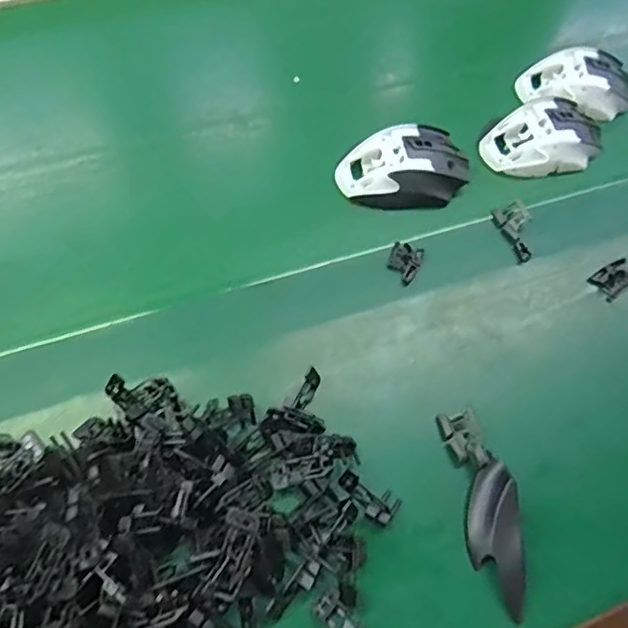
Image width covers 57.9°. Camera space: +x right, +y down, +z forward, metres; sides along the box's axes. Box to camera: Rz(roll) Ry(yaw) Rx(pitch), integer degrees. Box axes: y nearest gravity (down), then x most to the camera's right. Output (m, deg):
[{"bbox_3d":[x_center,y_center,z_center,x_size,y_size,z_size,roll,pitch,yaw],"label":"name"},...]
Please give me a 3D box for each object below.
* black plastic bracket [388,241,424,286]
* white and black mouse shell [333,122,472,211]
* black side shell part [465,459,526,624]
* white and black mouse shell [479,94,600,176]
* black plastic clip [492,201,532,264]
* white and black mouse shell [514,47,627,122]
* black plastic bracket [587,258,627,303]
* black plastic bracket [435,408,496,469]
[{"bbox_3d":[0.075,-0.042,0.466,0.026,0.006,0.034,18,63,6],"label":"black plastic bracket"},{"bbox_3d":[0.080,-0.129,0.496,0.109,0.031,0.068,-16,66,-10],"label":"white and black mouse shell"},{"bbox_3d":[0.120,0.148,0.377,0.032,0.019,0.093,0,63,-4],"label":"black side shell part"},{"bbox_3d":[0.209,-0.161,0.522,0.100,0.034,0.061,-12,65,-9],"label":"white and black mouse shell"},{"bbox_3d":[0.175,-0.071,0.483,0.027,0.011,0.052,-20,66,-14],"label":"black plastic clip"},{"bbox_3d":[0.262,-0.224,0.558,0.110,0.037,0.065,1,64,-3],"label":"white and black mouse shell"},{"bbox_3d":[0.251,-0.032,0.471,0.042,0.006,0.025,-36,70,-20],"label":"black plastic bracket"},{"bbox_3d":[0.107,0.090,0.407,0.025,0.012,0.043,-16,65,-12],"label":"black plastic bracket"}]

